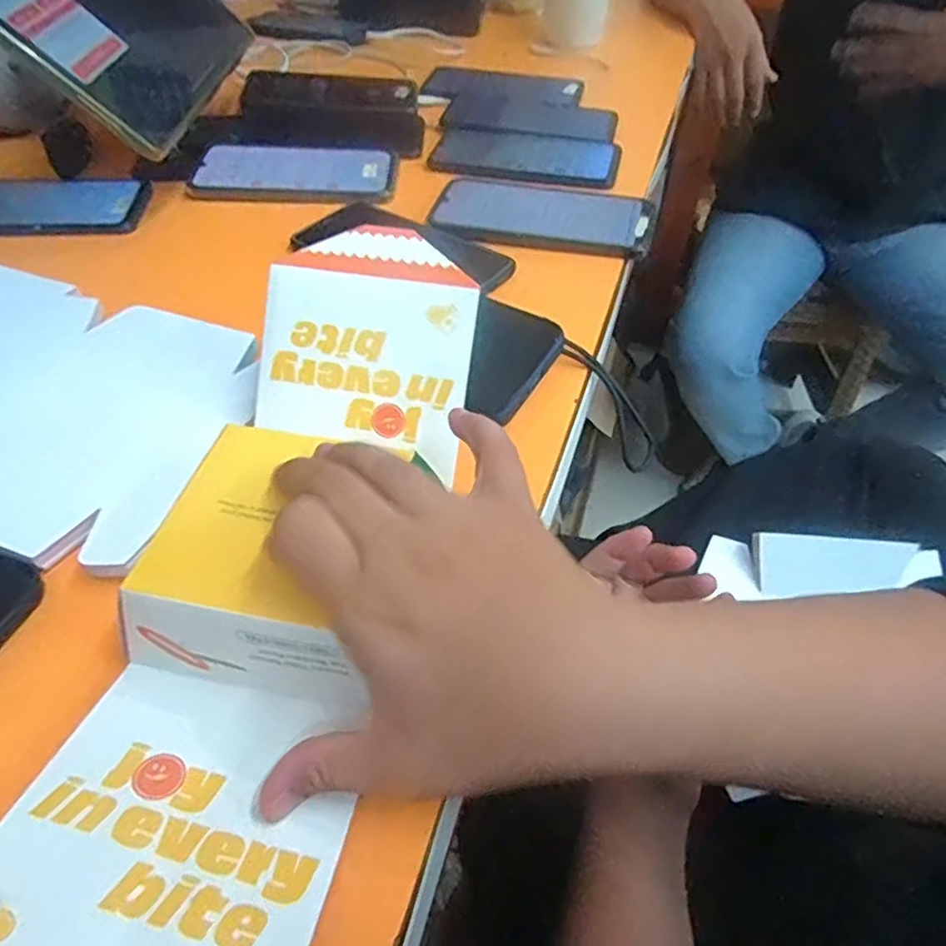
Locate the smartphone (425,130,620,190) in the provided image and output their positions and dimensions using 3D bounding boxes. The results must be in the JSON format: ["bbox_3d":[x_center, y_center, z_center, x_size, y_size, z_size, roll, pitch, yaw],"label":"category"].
[{"bbox_3d":[0.047,-0.289,0.590,0.164,0.006,0.078,13,50,10],"label":"smartphone"}]

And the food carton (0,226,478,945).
[{"bbox_3d":[-0.078,0.040,0.268,0.103,0.060,0.331,10,59,8],"label":"food carton"}]

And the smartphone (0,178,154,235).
[{"bbox_3d":[-0.349,-0.214,0.524,0.172,0.010,0.082,-6,50,-6],"label":"smartphone"}]

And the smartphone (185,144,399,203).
[{"bbox_3d":[-0.151,-0.256,0.562,0.165,0.015,0.068,3,49,2],"label":"smartphone"}]

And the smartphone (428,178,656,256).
[{"bbox_3d":[0.055,-0.207,0.519,0.167,0.008,0.091,10,50,7],"label":"smartphone"}]

